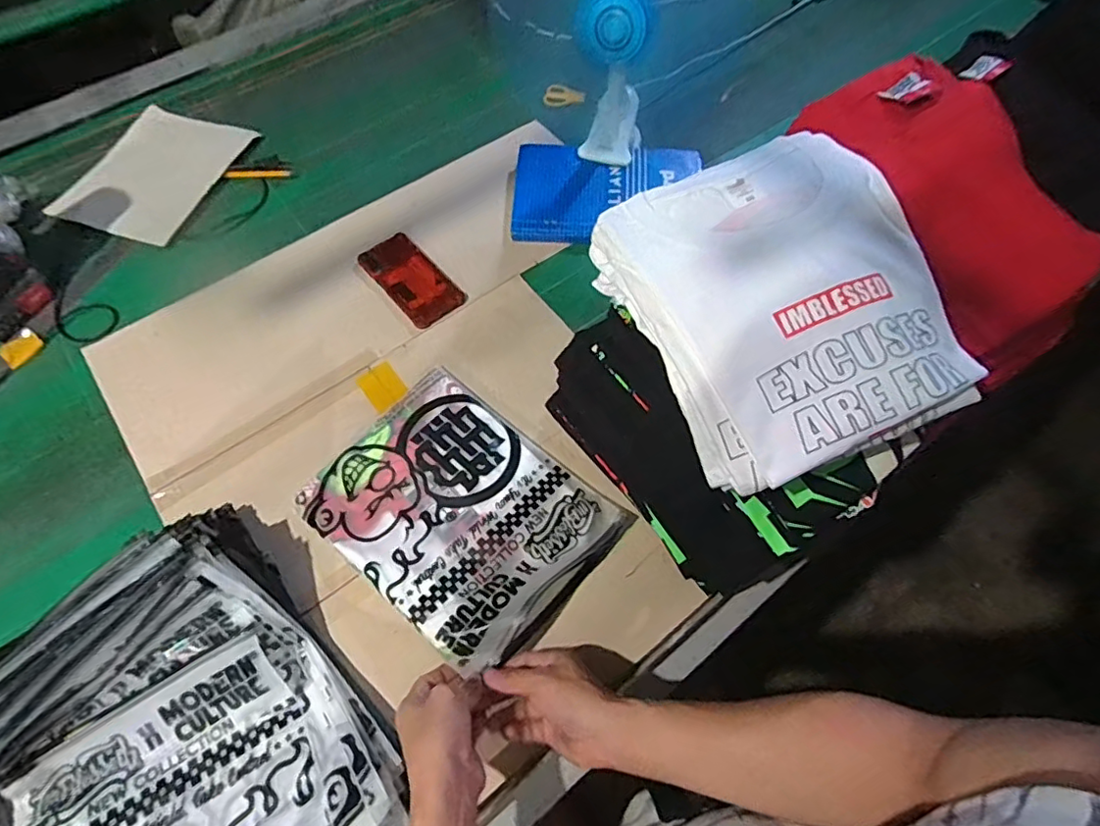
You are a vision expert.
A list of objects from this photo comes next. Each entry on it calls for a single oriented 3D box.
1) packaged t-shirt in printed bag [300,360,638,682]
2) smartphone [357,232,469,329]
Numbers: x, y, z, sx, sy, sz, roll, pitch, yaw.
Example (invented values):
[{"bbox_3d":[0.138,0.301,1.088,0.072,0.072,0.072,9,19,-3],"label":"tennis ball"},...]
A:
[{"bbox_3d":[-0.099,0.100,0.642,0.302,0.029,0.239,37,63,22],"label":"packaged t-shirt in printed bag"},{"bbox_3d":[-0.194,-0.189,0.805,0.081,0.004,0.160,-37,68,-18],"label":"smartphone"}]

